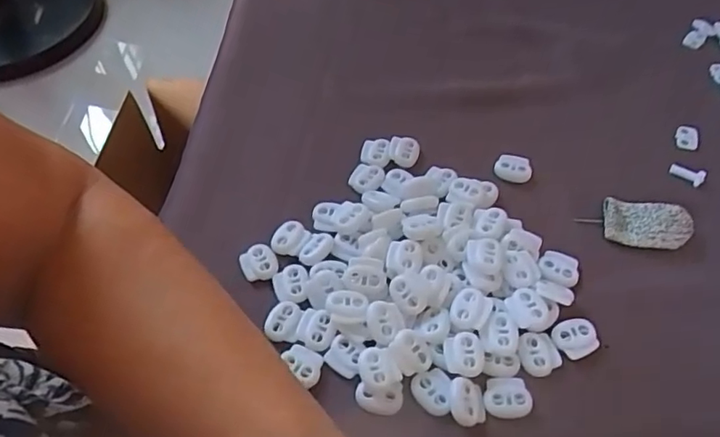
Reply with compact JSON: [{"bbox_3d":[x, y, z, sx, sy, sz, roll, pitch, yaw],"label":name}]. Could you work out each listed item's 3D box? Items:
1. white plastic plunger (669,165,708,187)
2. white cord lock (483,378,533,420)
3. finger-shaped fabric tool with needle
[{"bbox_3d":[0.200,-0.027,0.347,0.019,0.009,0.008,31,61,22],"label":"white plastic plunger"},{"bbox_3d":[0.070,0.084,0.269,0.021,0.004,0.018,2,54,3],"label":"white cord lock"},{"bbox_3d":[0.157,0.001,0.324,0.056,0.013,0.028,11,55,9],"label":"finger-shaped fabric tool with needle"}]

